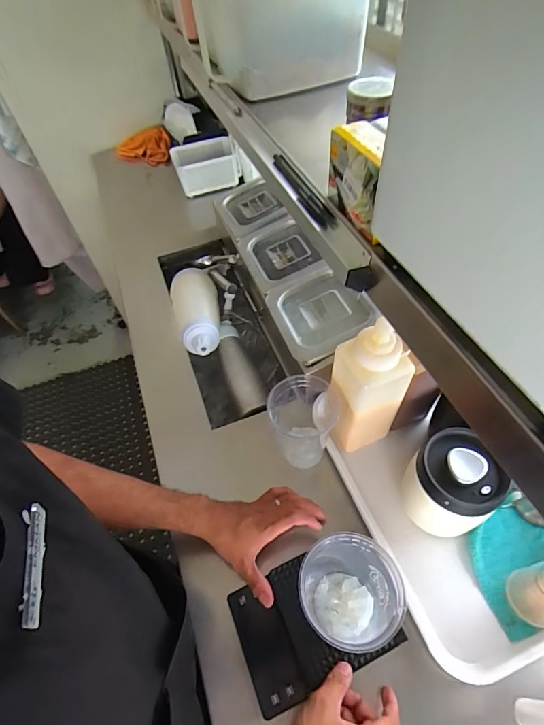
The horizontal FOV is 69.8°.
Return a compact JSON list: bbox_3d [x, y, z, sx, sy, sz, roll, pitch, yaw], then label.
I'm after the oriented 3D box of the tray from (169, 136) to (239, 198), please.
[{"bbox_3d":[-0.163,-0.477,0.958,0.151,0.100,0.084,-8,53,0],"label":"tray"}]

